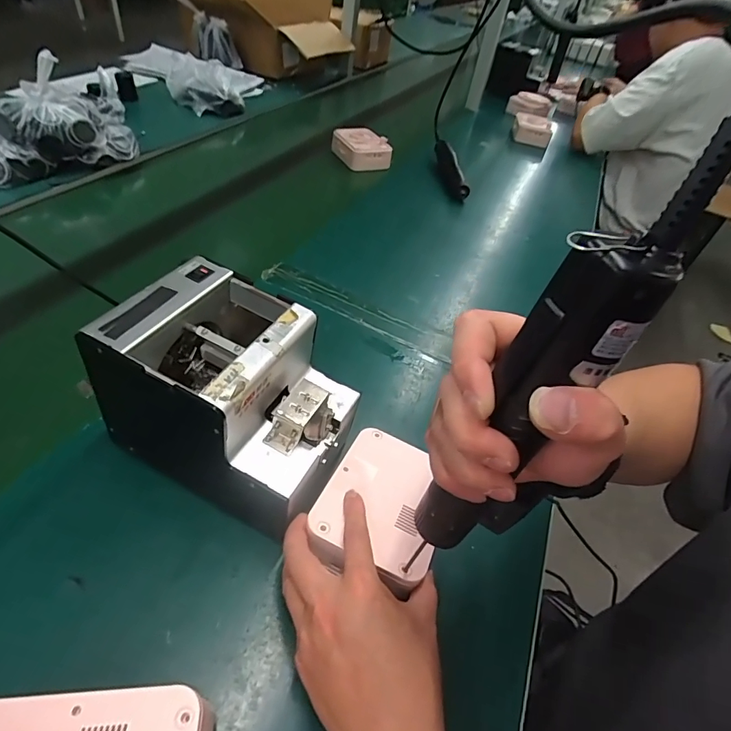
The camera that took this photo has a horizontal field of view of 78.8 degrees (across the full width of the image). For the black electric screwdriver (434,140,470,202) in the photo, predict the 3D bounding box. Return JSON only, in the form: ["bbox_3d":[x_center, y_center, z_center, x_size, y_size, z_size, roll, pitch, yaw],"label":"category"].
[{"bbox_3d":[0.188,-0.440,0.985,0.028,0.043,0.208,-3,57,-13],"label":"black electric screwdriver"}]

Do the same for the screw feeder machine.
[{"bbox_3d":[-0.106,0.024,0.379,0.176,0.145,0.124,24,45,12],"label":"screw feeder machine"}]

